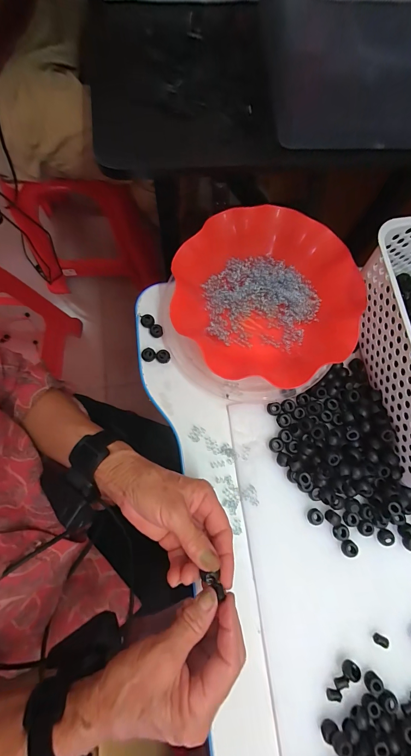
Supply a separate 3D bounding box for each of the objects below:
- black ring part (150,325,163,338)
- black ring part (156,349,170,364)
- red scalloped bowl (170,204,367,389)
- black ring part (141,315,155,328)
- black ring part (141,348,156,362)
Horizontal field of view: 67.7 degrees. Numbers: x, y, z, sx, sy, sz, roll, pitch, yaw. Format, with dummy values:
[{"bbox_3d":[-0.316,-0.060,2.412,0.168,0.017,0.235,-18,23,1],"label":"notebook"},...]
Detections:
[{"bbox_3d":[-0.064,-0.062,0.401,0.016,0.009,0.016,0,79,1],"label":"black ring part"},{"bbox_3d":[-0.055,-0.028,0.398,0.017,0.011,0.019,-33,80,-5],"label":"black ring part"},{"bbox_3d":[0.076,-0.096,0.382,0.214,0.063,0.214,0,79,1],"label":"red scalloped bowl"},{"bbox_3d":[-0.077,-0.075,0.408,0.017,0.008,0.016,0,79,1],"label":"black ring part"},{"bbox_3d":[-0.073,-0.029,0.397,0.018,0.014,0.015,-26,79,-4],"label":"black ring part"}]

